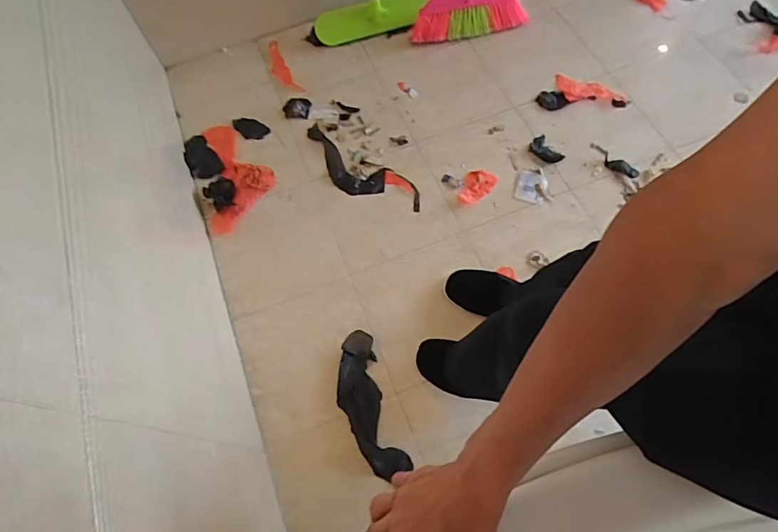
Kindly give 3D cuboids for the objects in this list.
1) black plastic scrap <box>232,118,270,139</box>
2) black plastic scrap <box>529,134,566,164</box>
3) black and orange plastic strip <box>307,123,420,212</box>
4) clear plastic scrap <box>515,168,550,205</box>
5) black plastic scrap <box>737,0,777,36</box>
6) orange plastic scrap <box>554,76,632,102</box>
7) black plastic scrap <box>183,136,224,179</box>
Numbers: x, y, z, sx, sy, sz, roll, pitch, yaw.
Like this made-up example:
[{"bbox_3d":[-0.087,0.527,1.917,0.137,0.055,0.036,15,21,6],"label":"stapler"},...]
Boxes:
[{"bbox_3d":[-0.380,-0.376,1.276,0.103,0.009,0.057,21,69,13],"label":"black plastic scrap"},{"bbox_3d":[0.405,-0.298,1.211,0.059,0.010,0.091,-33,67,-11],"label":"black plastic scrap"},{"bbox_3d":[-0.079,-0.238,1.205,0.358,0.018,0.117,28,70,16],"label":"black and orange plastic strip"},{"bbox_3d":[0.364,-0.203,1.172,0.079,0.007,0.098,15,67,11],"label":"clear plastic scrap"},{"bbox_3d":[1.056,-0.680,1.283,0.067,0.034,0.167,-43,62,-12],"label":"black plastic scrap"},{"bbox_3d":[0.552,-0.477,1.272,0.188,0.013,0.074,8,66,8],"label":"orange plastic scrap"},{"bbox_3d":[-0.497,-0.291,1.235,0.081,0.013,0.140,-24,66,-7],"label":"black plastic scrap"}]

